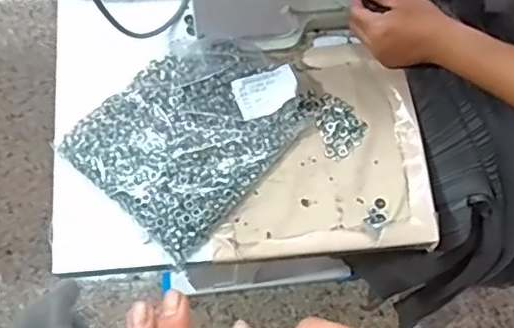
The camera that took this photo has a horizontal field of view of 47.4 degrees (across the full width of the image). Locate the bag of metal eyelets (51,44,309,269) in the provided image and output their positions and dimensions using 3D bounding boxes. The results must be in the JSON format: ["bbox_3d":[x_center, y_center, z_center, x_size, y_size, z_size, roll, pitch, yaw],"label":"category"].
[{"bbox_3d":[-0.068,-0.041,0.626,0.184,0.034,0.230,42,74,11],"label":"bag of metal eyelets"}]

